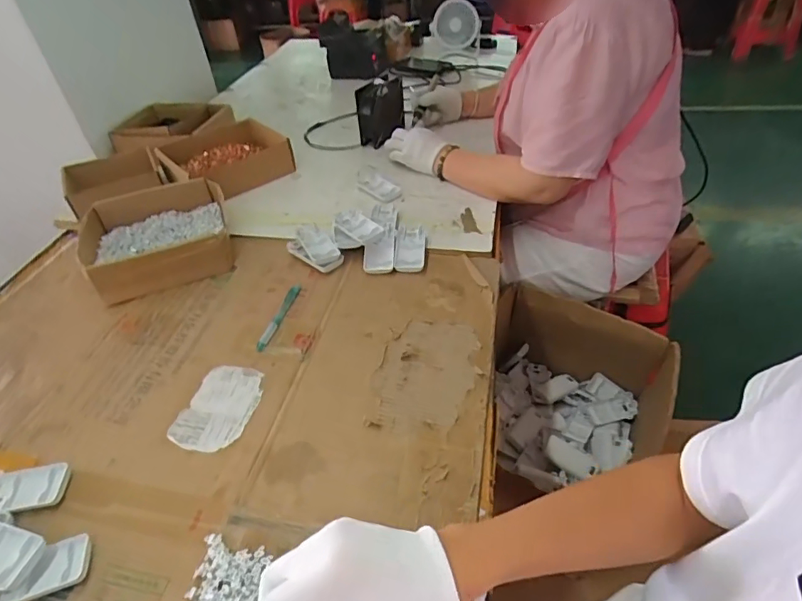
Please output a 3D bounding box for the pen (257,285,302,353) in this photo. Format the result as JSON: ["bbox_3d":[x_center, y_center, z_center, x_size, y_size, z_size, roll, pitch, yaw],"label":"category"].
[{"bbox_3d":[-0.170,0.021,0.694,0.015,0.010,0.126,10,46,15],"label":"pen"}]

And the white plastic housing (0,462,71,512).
[{"bbox_3d":[-0.397,0.197,0.510,0.098,0.014,0.048,-6,44,-1],"label":"white plastic housing"}]

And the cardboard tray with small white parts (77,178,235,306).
[{"bbox_3d":[-0.389,-0.100,0.796,0.215,0.064,0.200,-19,46,-15],"label":"cardboard tray with small white parts"}]

